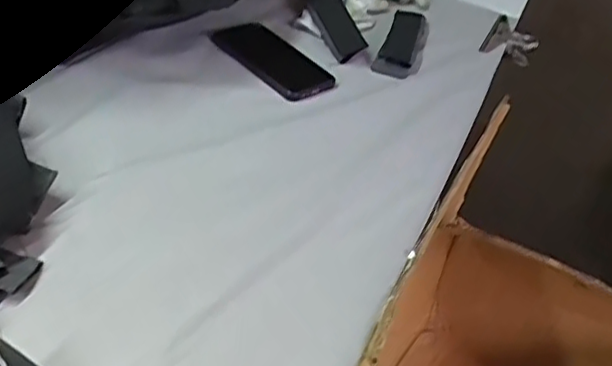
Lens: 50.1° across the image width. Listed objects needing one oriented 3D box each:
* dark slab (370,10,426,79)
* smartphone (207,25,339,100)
[{"bbox_3d":[0.130,-0.191,0.881,0.047,0.018,0.176,18,40,9],"label":"dark slab"},{"bbox_3d":[-0.043,-0.154,0.800,0.076,0.013,0.163,-32,58,-27],"label":"smartphone"}]

